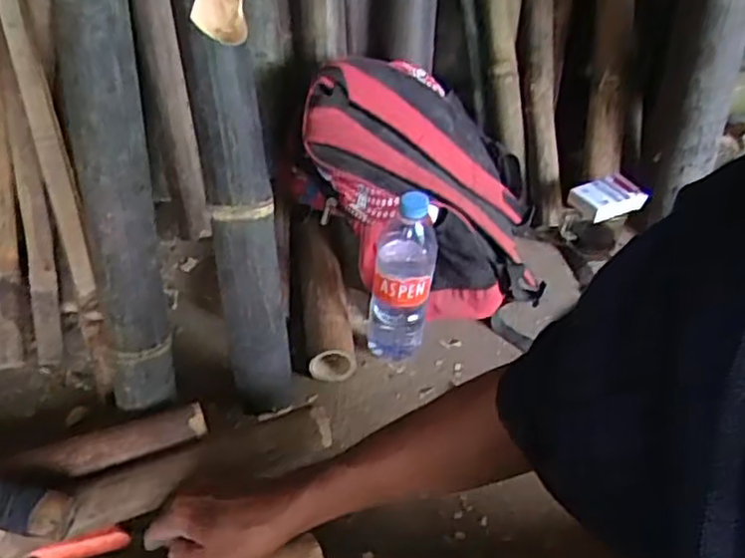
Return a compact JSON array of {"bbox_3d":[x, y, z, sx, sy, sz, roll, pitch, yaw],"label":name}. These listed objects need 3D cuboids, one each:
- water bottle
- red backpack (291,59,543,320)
[{"bbox_3d":[0.036,0.000,0.847,0.068,0.232,0.067,7,42,2],"label":"water bottle"},{"bbox_3d":[0.074,-0.136,0.972,0.322,0.210,0.323,9,40,4],"label":"red backpack"}]

